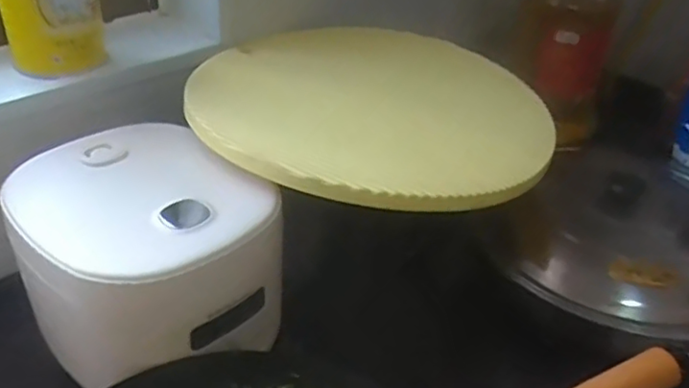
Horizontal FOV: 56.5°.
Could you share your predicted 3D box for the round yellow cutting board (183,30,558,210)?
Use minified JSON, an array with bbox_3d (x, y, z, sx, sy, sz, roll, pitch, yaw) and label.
[{"bbox_3d":[0.027,-0.094,0.703,0.379,0.034,0.352,3,34,-2],"label":"round yellow cutting board"}]

